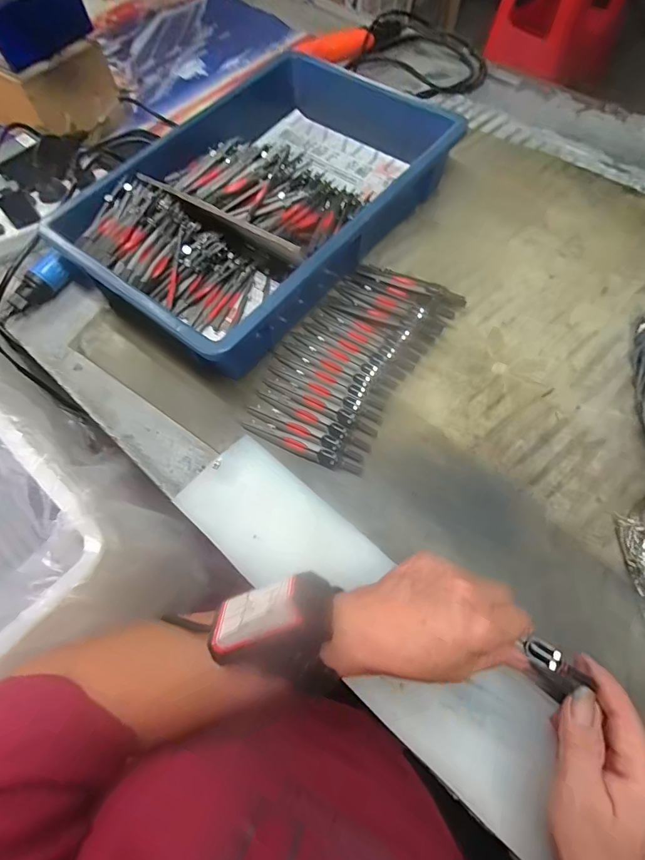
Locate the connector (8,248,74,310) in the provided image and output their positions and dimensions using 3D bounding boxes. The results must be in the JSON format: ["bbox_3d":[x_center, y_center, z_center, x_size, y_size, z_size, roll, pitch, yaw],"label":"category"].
[{"bbox_3d":[-0.332,-0.174,0.498,0.025,0.034,0.078,34,70,17],"label":"connector"}]

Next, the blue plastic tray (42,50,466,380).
[{"bbox_3d":[-0.063,-0.284,0.513,0.285,0.076,0.441,36,71,18],"label":"blue plastic tray"}]

